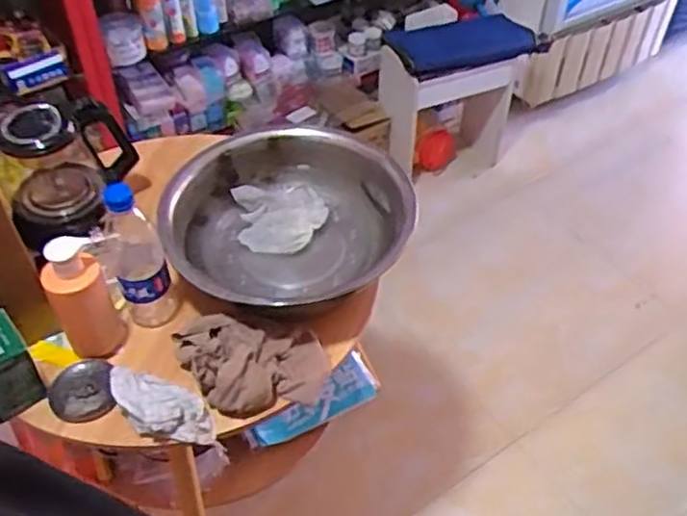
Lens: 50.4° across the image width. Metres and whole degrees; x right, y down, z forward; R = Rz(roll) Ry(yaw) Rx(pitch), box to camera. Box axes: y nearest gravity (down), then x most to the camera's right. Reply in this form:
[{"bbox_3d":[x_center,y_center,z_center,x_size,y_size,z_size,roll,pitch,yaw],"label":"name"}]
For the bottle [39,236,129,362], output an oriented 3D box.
[{"bbox_3d":[-0.312,0.051,0.883,0.075,0.170,0.064,-22,50,-20],"label":"bottle"}]

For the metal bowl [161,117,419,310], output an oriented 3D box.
[{"bbox_3d":[-0.071,-0.049,1.013,0.317,0.096,0.317,0,46,0],"label":"metal bowl"}]

